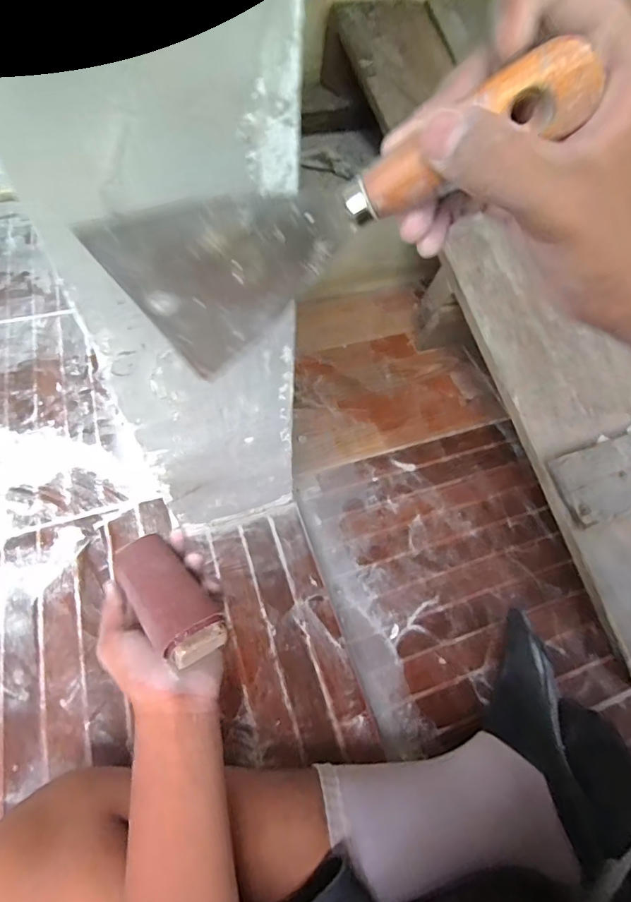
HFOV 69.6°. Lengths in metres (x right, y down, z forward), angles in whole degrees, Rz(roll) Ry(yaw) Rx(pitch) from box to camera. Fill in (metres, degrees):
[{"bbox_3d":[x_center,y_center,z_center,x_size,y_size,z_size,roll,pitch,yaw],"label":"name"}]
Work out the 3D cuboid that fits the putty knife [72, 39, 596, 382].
[{"bbox_3d":[0.000,-0.094,0.188,0.197,0.079,0.014,-16,53,26],"label":"putty knife"}]

